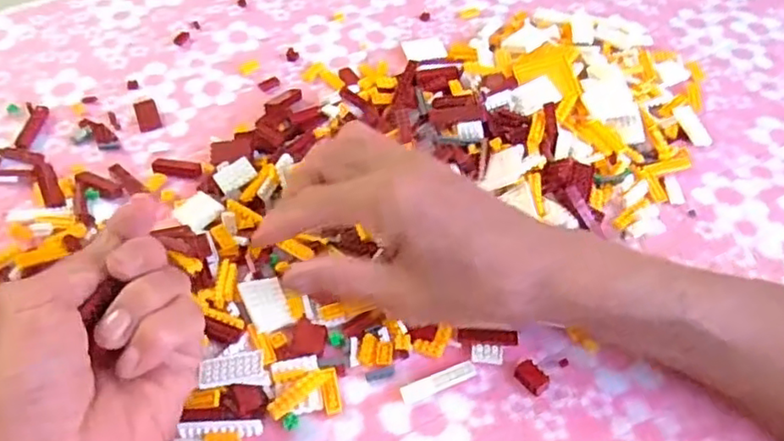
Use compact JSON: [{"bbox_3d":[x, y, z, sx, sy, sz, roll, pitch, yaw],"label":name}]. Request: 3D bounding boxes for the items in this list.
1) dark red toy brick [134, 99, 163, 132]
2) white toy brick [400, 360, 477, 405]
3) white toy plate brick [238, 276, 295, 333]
[{"bbox_3d":[-0.181,-0.079,0.461,0.015,0.004,0.036,-19,52,-14],"label":"dark red toy brick"},{"bbox_3d":[0.024,0.083,0.321,0.040,0.004,0.010,-19,52,-14],"label":"white toy brick"},{"bbox_3d":[-0.070,0.046,0.349,0.024,0.004,0.033,-7,51,-30],"label":"white toy plate brick"}]

